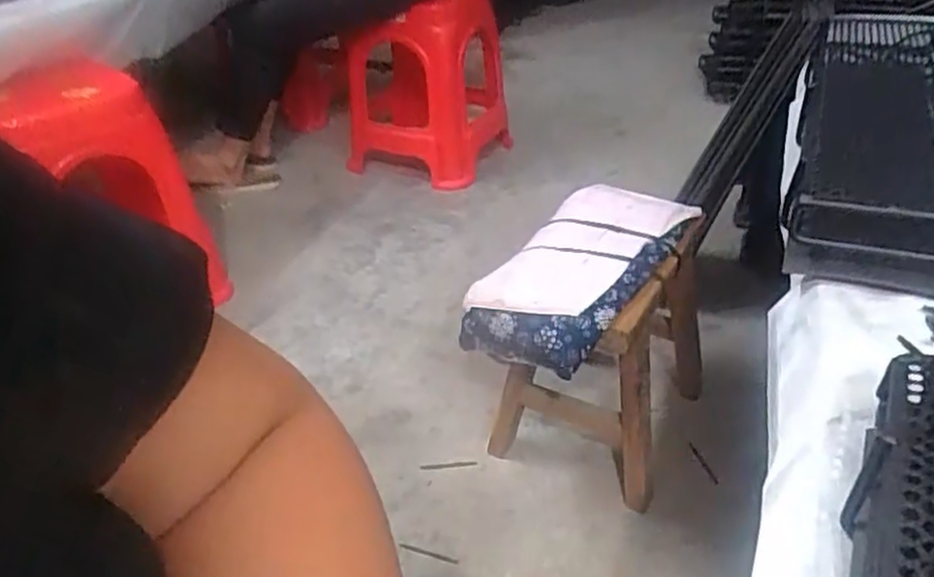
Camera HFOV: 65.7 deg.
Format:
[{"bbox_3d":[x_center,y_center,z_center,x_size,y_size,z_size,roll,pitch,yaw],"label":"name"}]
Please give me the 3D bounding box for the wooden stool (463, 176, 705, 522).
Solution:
[{"bbox_3d":[0.200,0.085,1.126,0.262,0.376,0.393,17,39,26],"label":"wooden stool"}]

